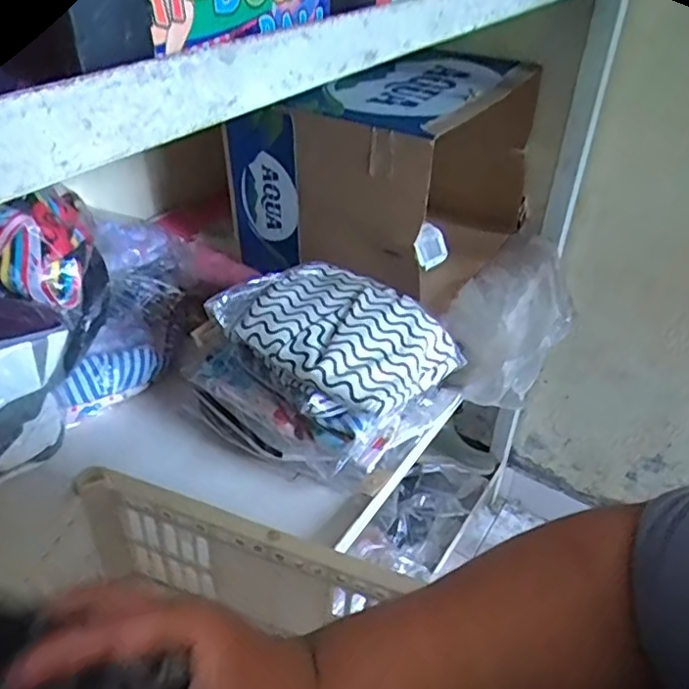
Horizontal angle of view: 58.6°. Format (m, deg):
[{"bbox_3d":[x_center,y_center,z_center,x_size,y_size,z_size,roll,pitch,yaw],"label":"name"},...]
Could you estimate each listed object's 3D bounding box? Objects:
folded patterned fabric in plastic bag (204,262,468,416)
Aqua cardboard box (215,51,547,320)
[{"bbox_3d":[-0.008,-0.017,0.688,0.233,0.044,0.170,31,46,32],"label":"folded patterned fabric in plastic bag"},{"bbox_3d":[0.078,-0.276,0.944,0.308,0.268,0.394,25,43,27],"label":"Aqua cardboard box"}]

